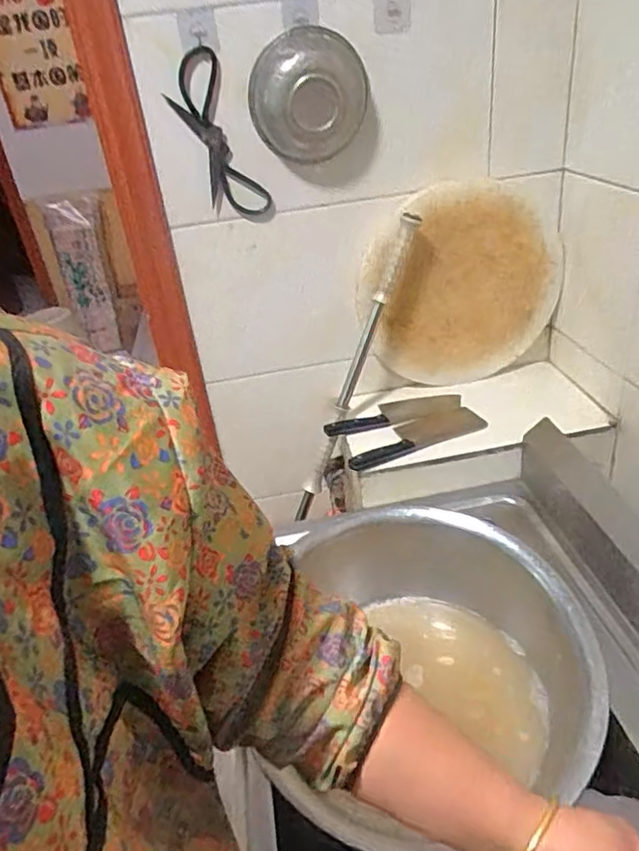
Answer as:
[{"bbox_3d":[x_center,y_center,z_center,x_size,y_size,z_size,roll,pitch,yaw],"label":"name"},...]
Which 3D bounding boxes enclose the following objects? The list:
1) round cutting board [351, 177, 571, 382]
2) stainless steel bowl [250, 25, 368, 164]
[{"bbox_3d":[0.272,-0.260,1.169,0.392,0.364,0.024,-7,26,-6],"label":"round cutting board"},{"bbox_3d":[-0.015,-0.491,0.927,0.177,0.166,0.059,-8,32,0],"label":"stainless steel bowl"}]

